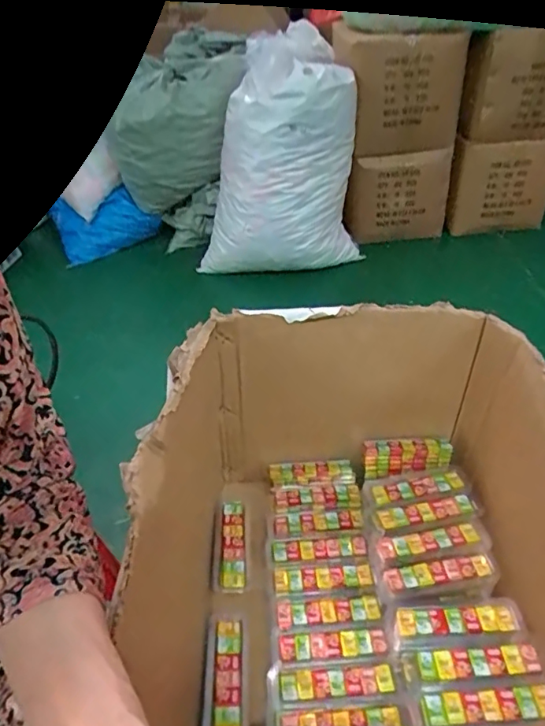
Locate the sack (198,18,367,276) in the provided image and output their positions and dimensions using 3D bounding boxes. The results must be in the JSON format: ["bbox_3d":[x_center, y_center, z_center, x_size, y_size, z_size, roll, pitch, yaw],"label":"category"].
[{"bbox_3d":[0.013,-0.596,1.600,0.422,0.680,0.273,18,44,25],"label":"sack"}]

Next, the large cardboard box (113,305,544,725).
[{"bbox_3d":[0.099,0.183,0.544,0.424,0.281,0.483,-2,39,3],"label":"large cardboard box"}]

